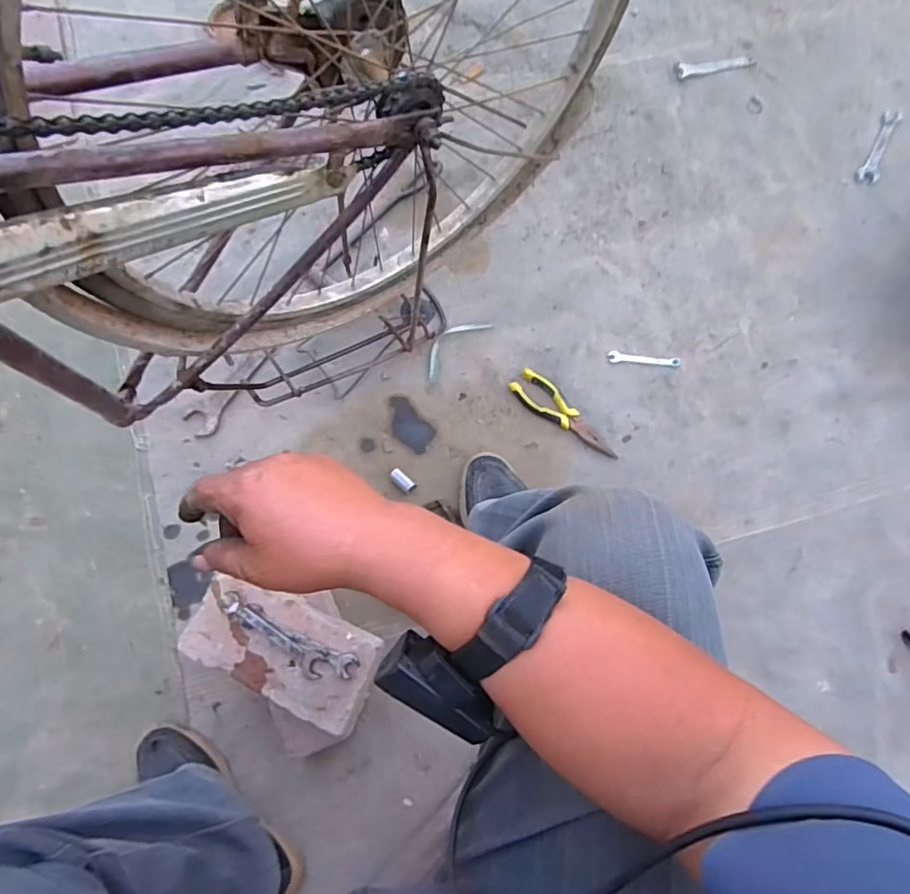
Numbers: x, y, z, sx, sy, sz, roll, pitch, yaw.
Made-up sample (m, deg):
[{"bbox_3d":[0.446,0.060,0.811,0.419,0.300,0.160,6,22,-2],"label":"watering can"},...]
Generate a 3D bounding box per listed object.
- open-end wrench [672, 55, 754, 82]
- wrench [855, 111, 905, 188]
[{"bbox_3d":[0.468,-0.686,1.035,0.146,0.004,0.035,-10,80,-3],"label":"open-end wrench"},{"bbox_3d":[0.746,-0.526,1.011,0.039,0.008,0.166,29,80,4],"label":"wrench"}]

